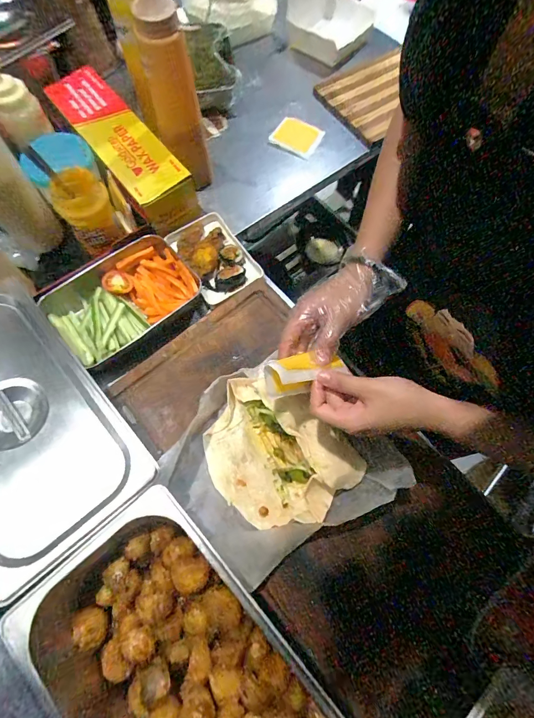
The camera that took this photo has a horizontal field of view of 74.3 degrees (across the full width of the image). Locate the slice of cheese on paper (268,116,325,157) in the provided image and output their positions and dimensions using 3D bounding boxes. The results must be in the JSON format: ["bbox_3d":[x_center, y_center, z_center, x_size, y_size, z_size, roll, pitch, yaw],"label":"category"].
[{"bbox_3d":[0.066,-0.474,0.747,0.095,0.005,0.088,29,74,4],"label":"slice of cheese on paper"}]

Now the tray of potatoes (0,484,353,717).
[{"bbox_3d":[-0.071,0.309,0.335,0.177,0.110,0.322,-40,75,-16],"label":"tray of potatoes"}]

